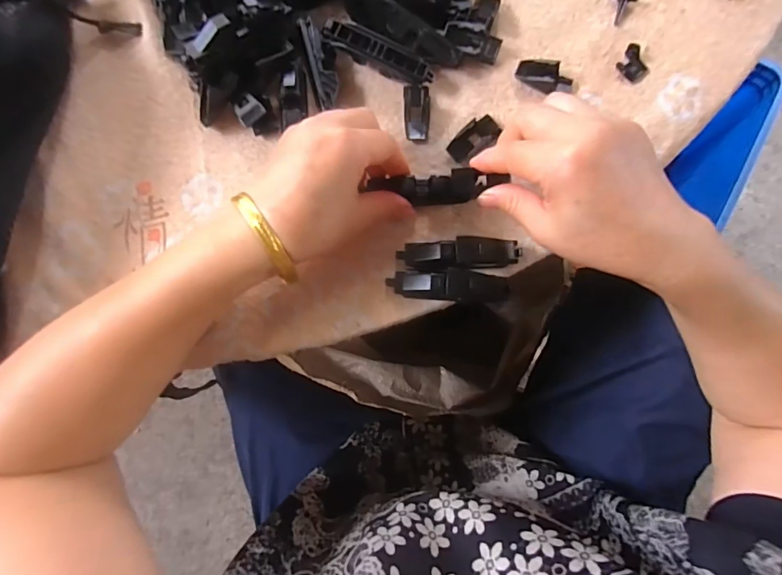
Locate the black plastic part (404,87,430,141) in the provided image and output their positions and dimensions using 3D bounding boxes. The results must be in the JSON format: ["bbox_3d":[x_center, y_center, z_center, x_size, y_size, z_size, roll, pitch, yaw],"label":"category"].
[{"bbox_3d":[0.019,-0.125,0.309,0.018,0.004,0.038,-2,83,-6],"label":"black plastic part"}]

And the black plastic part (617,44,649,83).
[{"bbox_3d":[0.178,-0.163,0.316,0.020,0.007,0.024,-44,89,-9],"label":"black plastic part"}]

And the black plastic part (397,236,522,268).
[{"bbox_3d":[0.047,-0.024,0.291,0.080,0.019,0.023,-4,84,-6],"label":"black plastic part"}]

